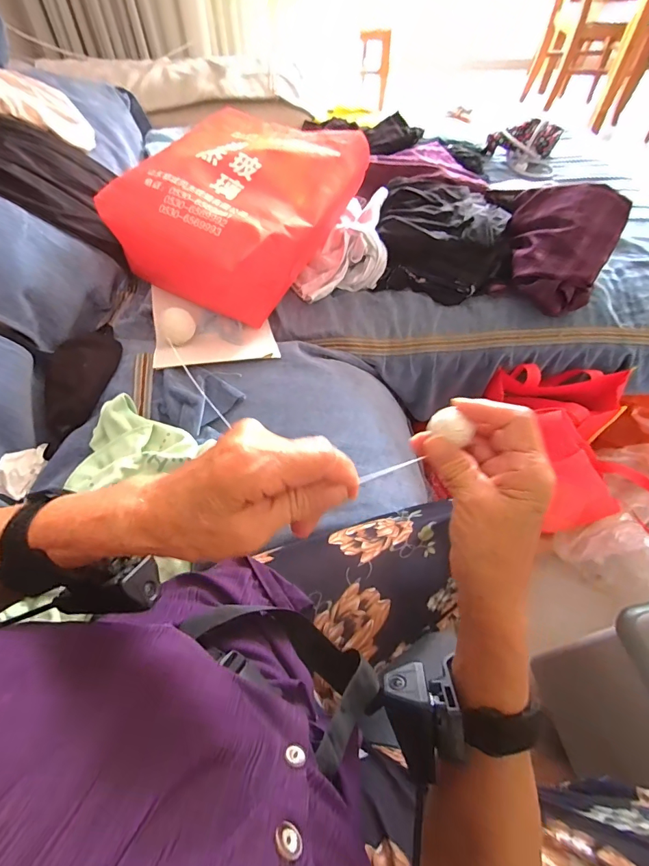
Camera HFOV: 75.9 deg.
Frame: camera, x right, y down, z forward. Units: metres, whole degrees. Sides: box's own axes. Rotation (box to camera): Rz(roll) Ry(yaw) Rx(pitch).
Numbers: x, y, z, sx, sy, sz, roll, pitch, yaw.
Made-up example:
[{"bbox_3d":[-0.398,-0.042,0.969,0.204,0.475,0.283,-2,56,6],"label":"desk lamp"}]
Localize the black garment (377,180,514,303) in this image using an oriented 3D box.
[{"bbox_3d":[0.235,-0.383,0.806,0.246,0.090,0.272,9,55,6],"label":"black garment"}]

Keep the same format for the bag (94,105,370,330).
[{"bbox_3d":[-0.149,-0.384,0.722,0.298,0.153,0.369,25,58,16],"label":"bag"}]

